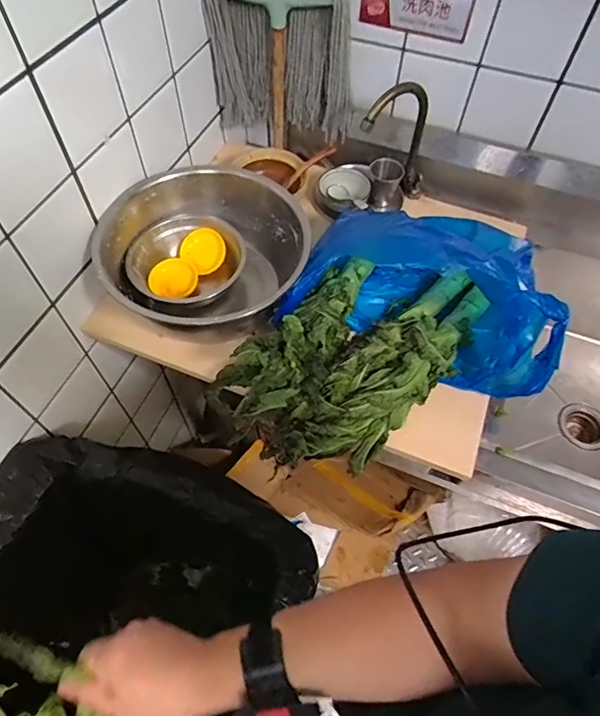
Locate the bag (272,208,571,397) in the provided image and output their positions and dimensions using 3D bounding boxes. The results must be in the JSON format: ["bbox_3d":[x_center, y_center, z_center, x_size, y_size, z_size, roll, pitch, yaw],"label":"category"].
[{"bbox_3d":[0.206,-0.132,0.803,0.400,0.240,0.278,16,59,8],"label":"bag"}]

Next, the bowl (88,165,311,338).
[{"bbox_3d":[-0.163,-0.165,0.863,0.337,0.184,0.300,-20,61,-13],"label":"bowl"}]

